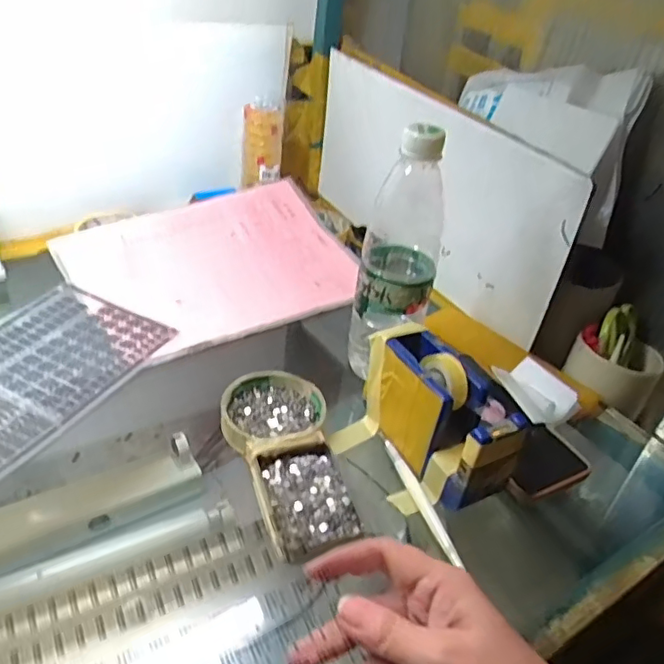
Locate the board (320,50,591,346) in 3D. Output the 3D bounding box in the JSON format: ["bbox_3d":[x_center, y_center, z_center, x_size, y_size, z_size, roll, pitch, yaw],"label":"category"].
[{"bbox_3d":[0.105,-0.169,0.686,0.016,0.192,0.407,-16,41,-29],"label":"board"}]

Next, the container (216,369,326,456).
[{"bbox_3d":[-0.050,0.064,0.488,0.085,0.016,0.083,-18,42,-31],"label":"container"}]

